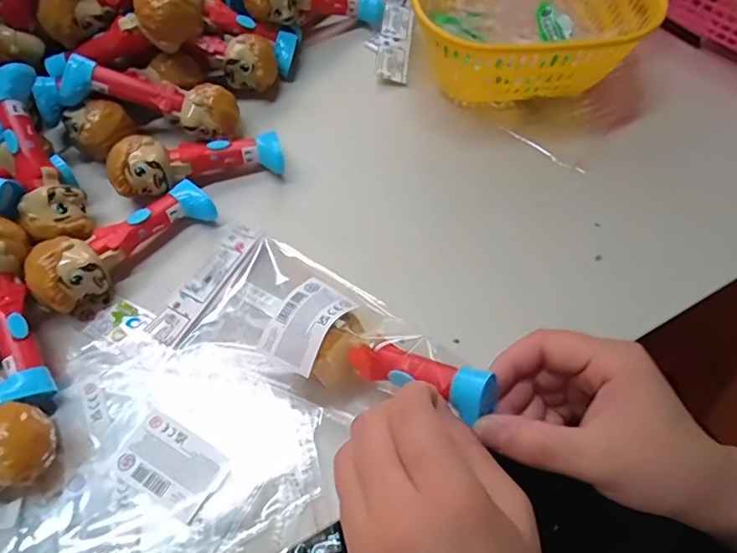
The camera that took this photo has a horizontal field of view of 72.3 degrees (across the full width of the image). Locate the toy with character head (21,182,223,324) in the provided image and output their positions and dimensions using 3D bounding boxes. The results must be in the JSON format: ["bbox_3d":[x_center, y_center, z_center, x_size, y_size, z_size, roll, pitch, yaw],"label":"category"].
[{"bbox_3d":[-0.168,-0.026,0.345,0.039,0.044,0.121,38,67,19],"label":"toy with character head"}]

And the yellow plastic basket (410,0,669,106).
[{"bbox_3d":[0.126,-0.231,0.434,0.204,0.076,0.195,0,60,0],"label":"yellow plastic basket"}]

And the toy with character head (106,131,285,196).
[{"bbox_3d":[-0.128,-0.088,0.381,0.121,0.044,0.033,-15,62,-9],"label":"toy with character head"}]

